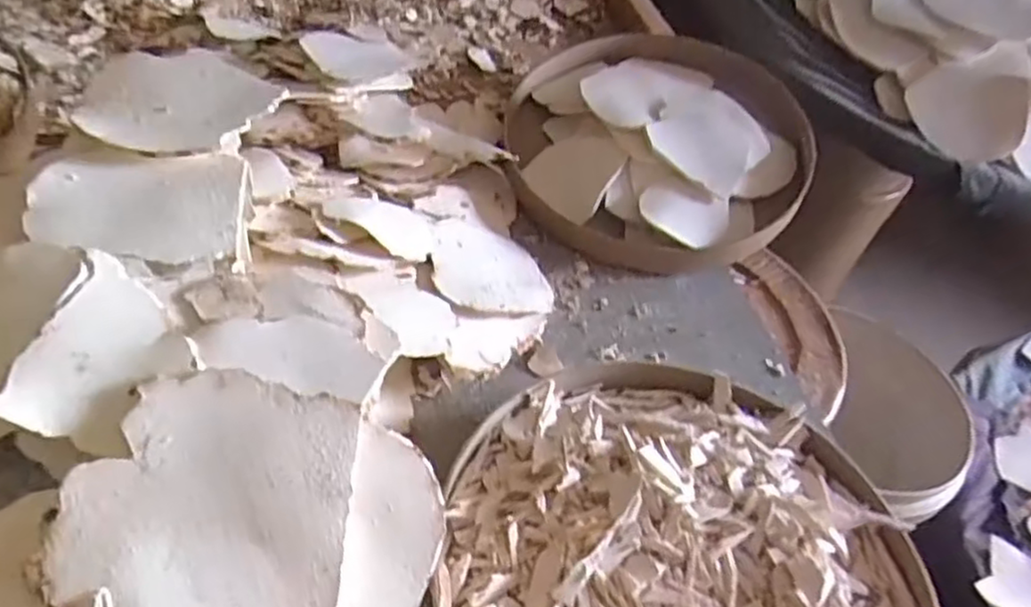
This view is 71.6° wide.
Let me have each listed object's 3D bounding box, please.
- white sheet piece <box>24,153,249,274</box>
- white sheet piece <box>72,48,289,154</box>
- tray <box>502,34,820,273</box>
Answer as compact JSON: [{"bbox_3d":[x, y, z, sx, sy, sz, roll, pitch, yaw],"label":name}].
[{"bbox_3d":[-0.269,-0.064,0.516,0.142,0.019,0.104,-7,54,-15],"label":"white sheet piece"},{"bbox_3d":[-0.289,-0.174,0.596,0.168,0.016,0.140,37,52,20],"label":"white sheet piece"},{"bbox_3d":[0.136,-0.166,0.715,0.303,0.081,0.259,34,54,21],"label":"tray"}]

